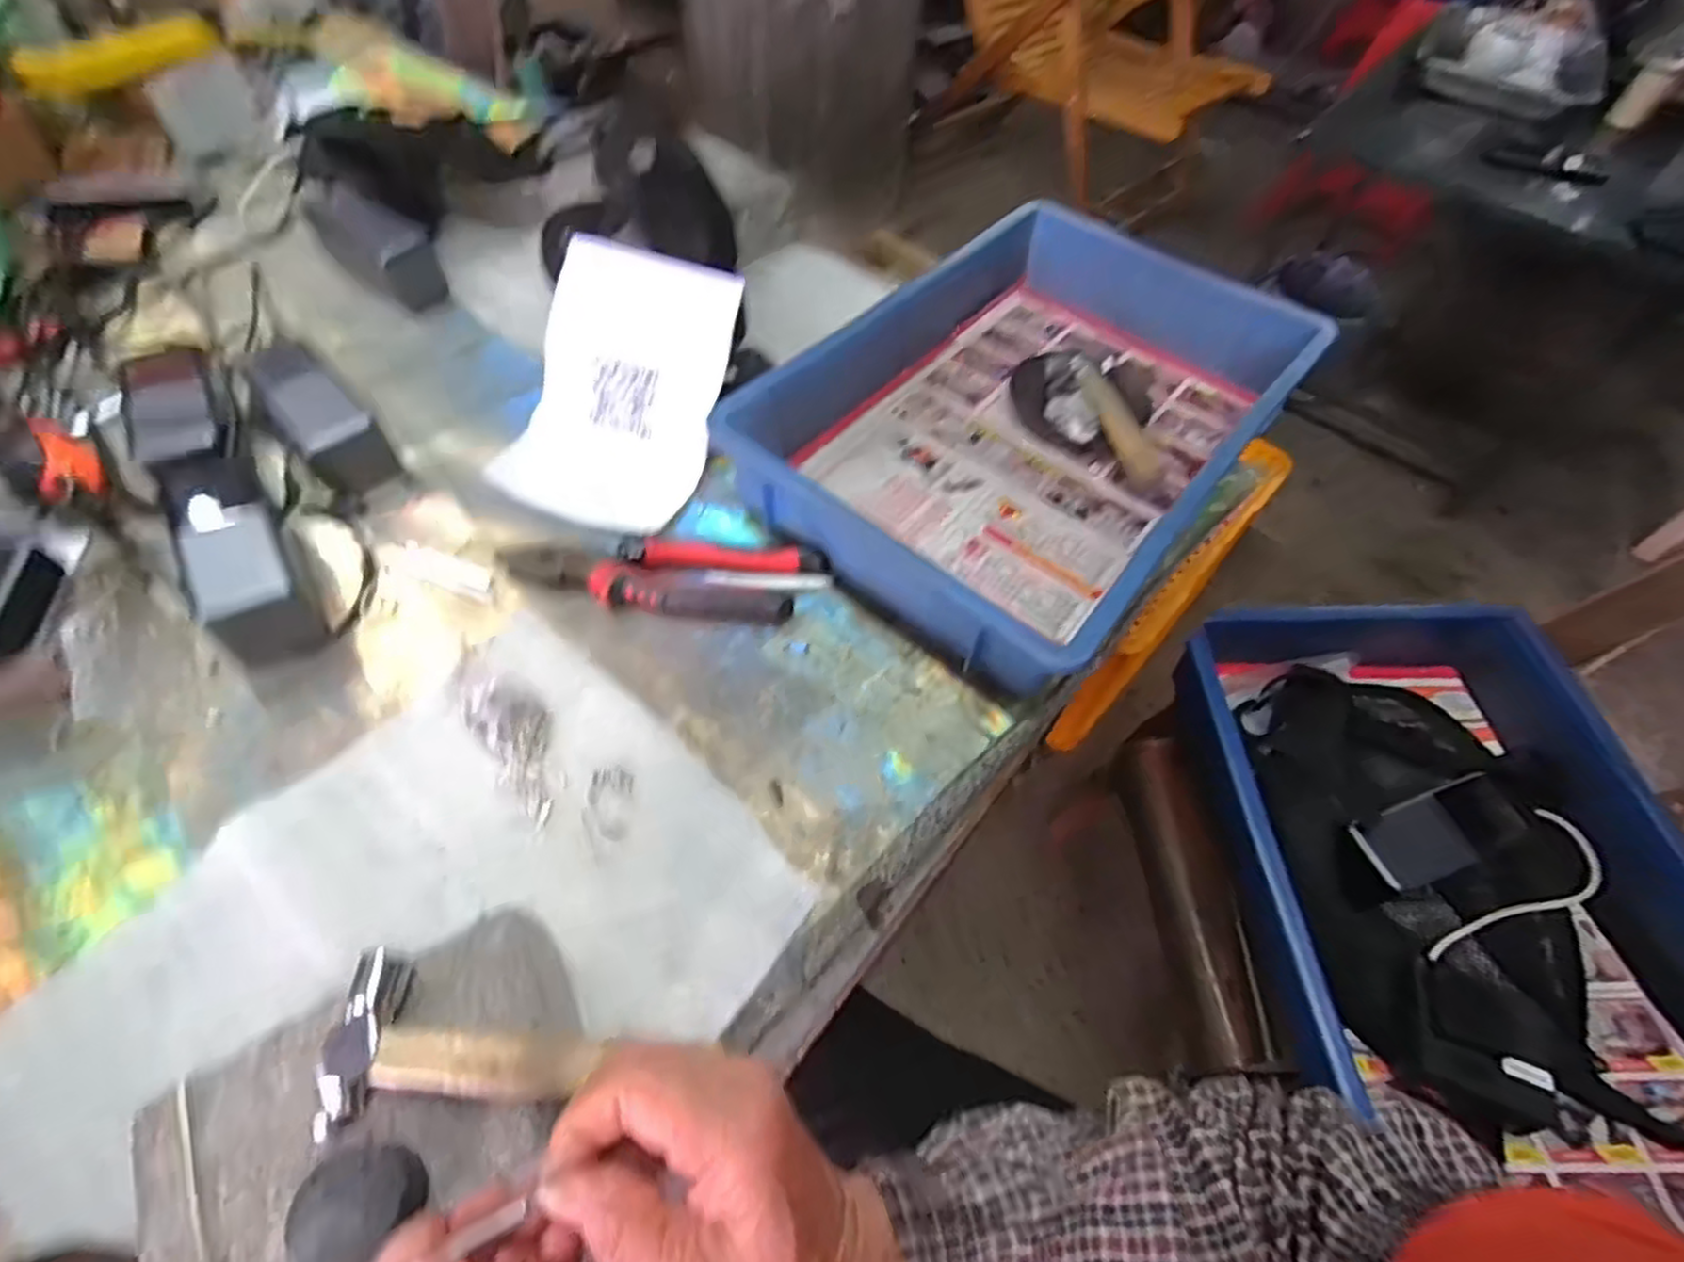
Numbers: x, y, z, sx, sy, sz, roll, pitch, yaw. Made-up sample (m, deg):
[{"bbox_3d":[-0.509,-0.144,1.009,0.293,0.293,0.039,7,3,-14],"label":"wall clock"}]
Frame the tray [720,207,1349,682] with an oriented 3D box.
[{"bbox_3d":[0.162,-0.182,0.596,0.287,0.095,0.473,37,61,18],"label":"tray"}]

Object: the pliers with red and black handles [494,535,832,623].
[{"bbox_3d":[-0.117,-0.039,0.504,0.211,0.021,0.064,6,56,-1],"label":"pliers with red and black handles"}]

